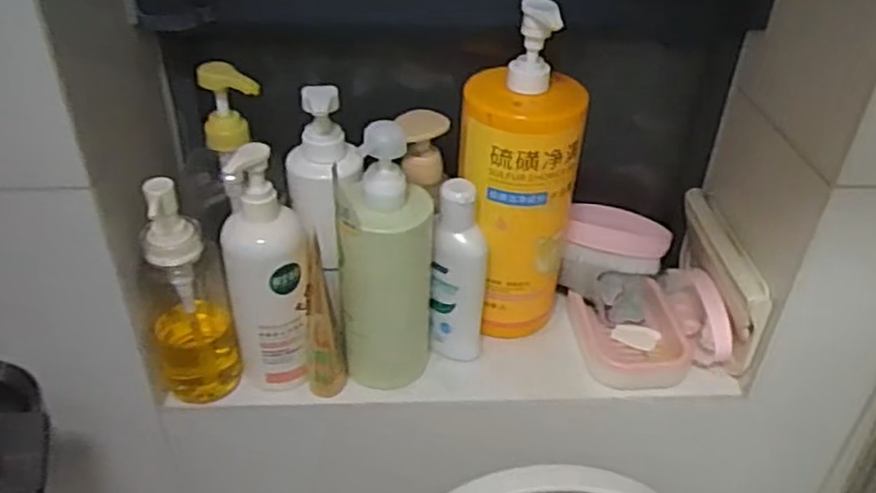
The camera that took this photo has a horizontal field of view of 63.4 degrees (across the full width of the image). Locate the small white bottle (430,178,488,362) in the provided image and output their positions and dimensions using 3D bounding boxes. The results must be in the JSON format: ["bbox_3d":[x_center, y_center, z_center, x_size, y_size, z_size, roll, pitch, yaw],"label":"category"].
[{"bbox_3d":[0.021,0.028,0.643,0.049,0.178,0.039,7,37,8],"label":"small white bottle"}]

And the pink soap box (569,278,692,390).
[{"bbox_3d":[0.186,0.087,0.692,0.099,0.033,0.109,-4,37,-8],"label":"pink soap box"}]

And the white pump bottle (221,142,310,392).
[{"bbox_3d":[-0.140,0.026,0.591,0.067,0.221,0.057,-10,38,-16],"label":"white pump bottle"}]

